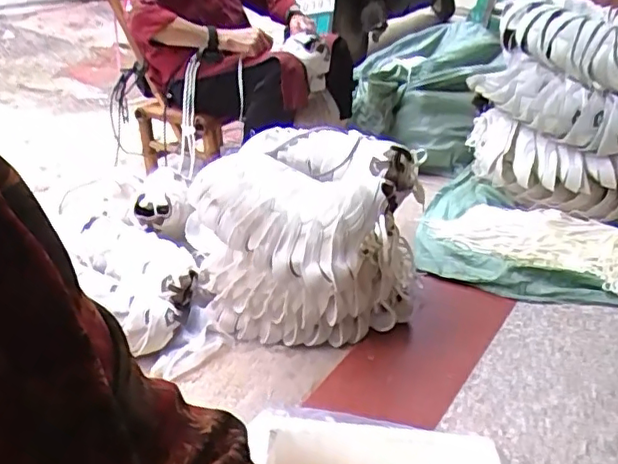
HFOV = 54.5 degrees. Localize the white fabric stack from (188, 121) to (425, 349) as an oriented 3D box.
[{"bbox_3d":[-0.028,0.003,1.283,0.524,0.365,0.357,10,35,7],"label":"white fabric stack"}]

